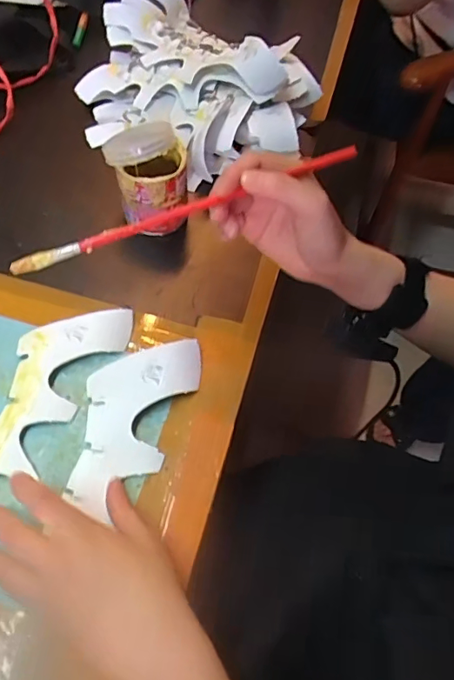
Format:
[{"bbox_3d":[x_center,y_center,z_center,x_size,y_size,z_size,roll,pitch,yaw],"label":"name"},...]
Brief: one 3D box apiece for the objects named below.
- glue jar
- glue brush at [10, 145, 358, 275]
[{"bbox_3d":[-0.076,-0.154,0.481,0.070,0.098,0.070,2,61,-3],"label":"glue jar"},{"bbox_3d":[-0.021,-0.091,0.341,0.250,0.012,0.008,-23,65,-13],"label":"glue brush"}]

